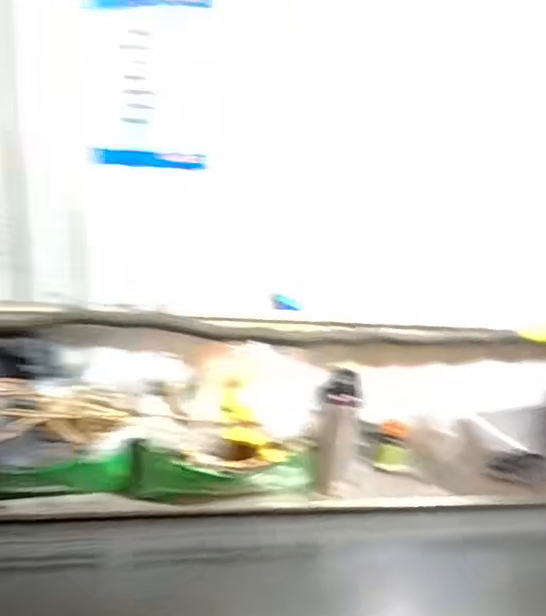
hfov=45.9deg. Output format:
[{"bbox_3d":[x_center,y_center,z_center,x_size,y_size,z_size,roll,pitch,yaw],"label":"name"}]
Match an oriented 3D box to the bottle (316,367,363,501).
[{"bbox_3d":[0.120,0.239,1.200,0.081,0.242,0.084,9,23,9],"label":"bottle"}]

